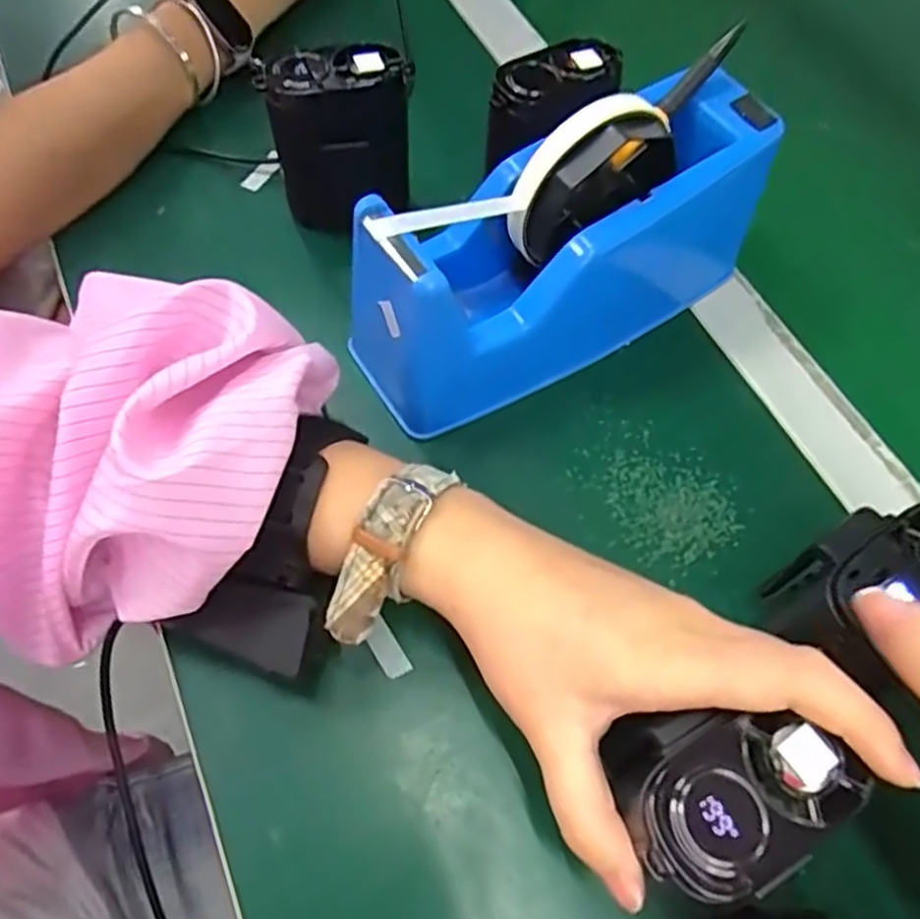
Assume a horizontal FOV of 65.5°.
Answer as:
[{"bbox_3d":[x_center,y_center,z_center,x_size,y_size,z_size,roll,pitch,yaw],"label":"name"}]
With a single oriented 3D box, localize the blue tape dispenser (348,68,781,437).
[{"bbox_3d":[0.047,-0.099,0.331,0.195,0.107,0.068,-27,65,-17],"label":"blue tape dispenser"}]

